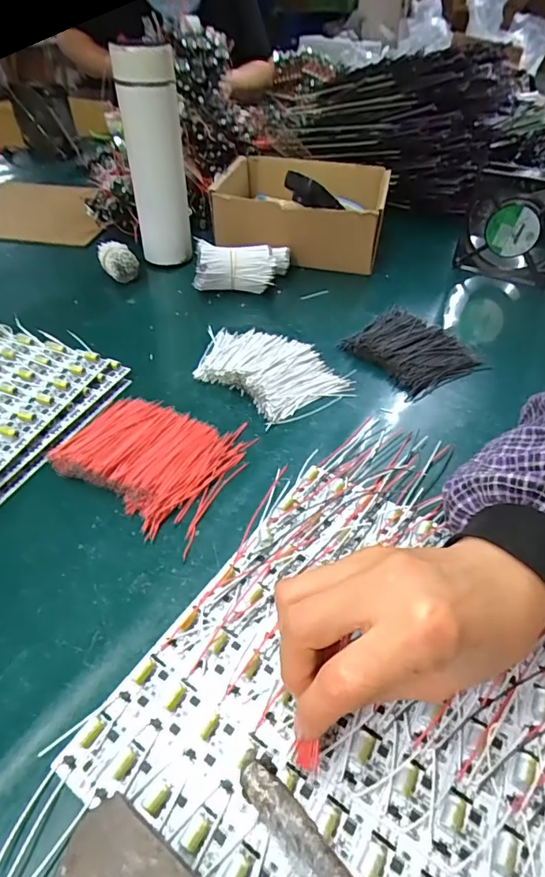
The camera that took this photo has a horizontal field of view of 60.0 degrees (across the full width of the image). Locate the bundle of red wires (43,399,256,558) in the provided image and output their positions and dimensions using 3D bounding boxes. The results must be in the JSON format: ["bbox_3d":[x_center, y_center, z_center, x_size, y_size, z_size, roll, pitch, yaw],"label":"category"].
[{"bbox_3d":[-0.098,0.012,0.369,0.137,0.014,0.114,18,45,16],"label":"bundle of red wires"}]

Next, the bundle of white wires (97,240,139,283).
[{"bbox_3d":[-0.194,-0.223,0.596,0.042,0.037,0.059,-14,45,-17],"label":"bundle of white wires"}]

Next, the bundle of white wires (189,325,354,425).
[{"bbox_3d":[-0.010,-0.072,0.459,0.097,0.017,0.156,-33,53,-32],"label":"bundle of white wires"}]

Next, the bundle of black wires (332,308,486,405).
[{"bbox_3d":[0.138,-0.093,0.482,0.095,0.018,0.118,-21,47,-23],"label":"bundle of black wires"}]

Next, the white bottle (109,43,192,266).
[{"bbox_3d":[-0.144,-0.341,0.590,0.070,0.229,0.064,-8,44,-11],"label":"white bottle"}]

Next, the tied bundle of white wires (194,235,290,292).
[{"bbox_3d":[-0.036,-0.212,0.581,0.113,0.053,0.078,3,42,0],"label":"tied bundle of white wires"}]

